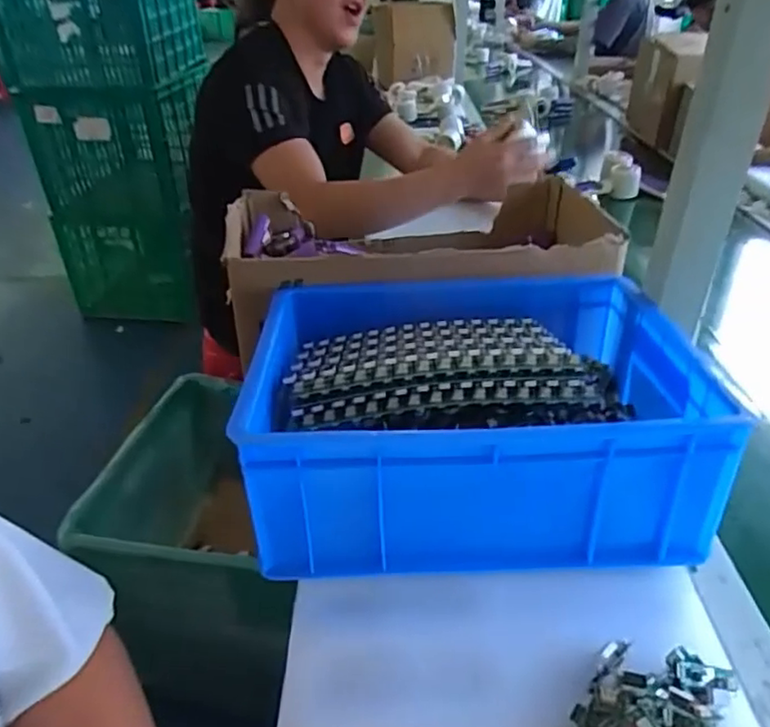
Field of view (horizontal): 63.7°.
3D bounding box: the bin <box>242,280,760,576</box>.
[{"bbox_3d":[0.068,0.028,0.519,0.327,0.132,0.263,-1,34,-1],"label":"bin"}]

